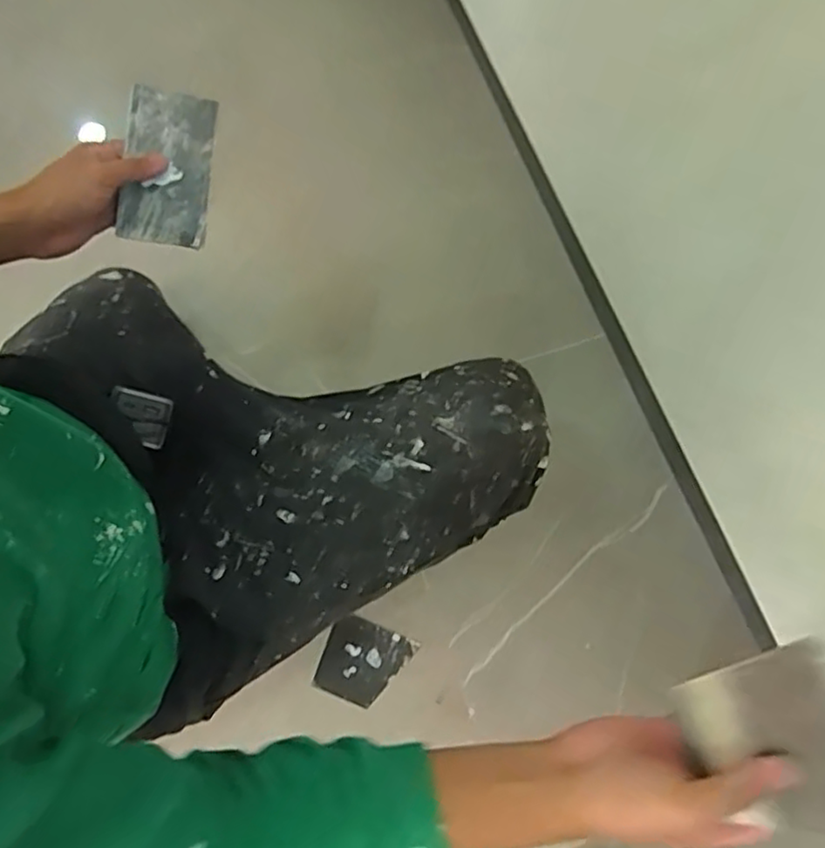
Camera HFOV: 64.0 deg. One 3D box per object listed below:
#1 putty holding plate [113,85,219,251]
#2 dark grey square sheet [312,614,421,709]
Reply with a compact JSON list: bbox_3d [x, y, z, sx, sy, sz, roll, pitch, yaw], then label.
[{"bbox_3d":[-0.223,-0.232,0.601,0.075,0.010,0.136,7,89,-12],"label":"putty holding plate"},{"bbox_3d":[-0.062,0.303,0.837,0.105,0.008,0.097,22,72,7],"label":"dark grey square sheet"}]

